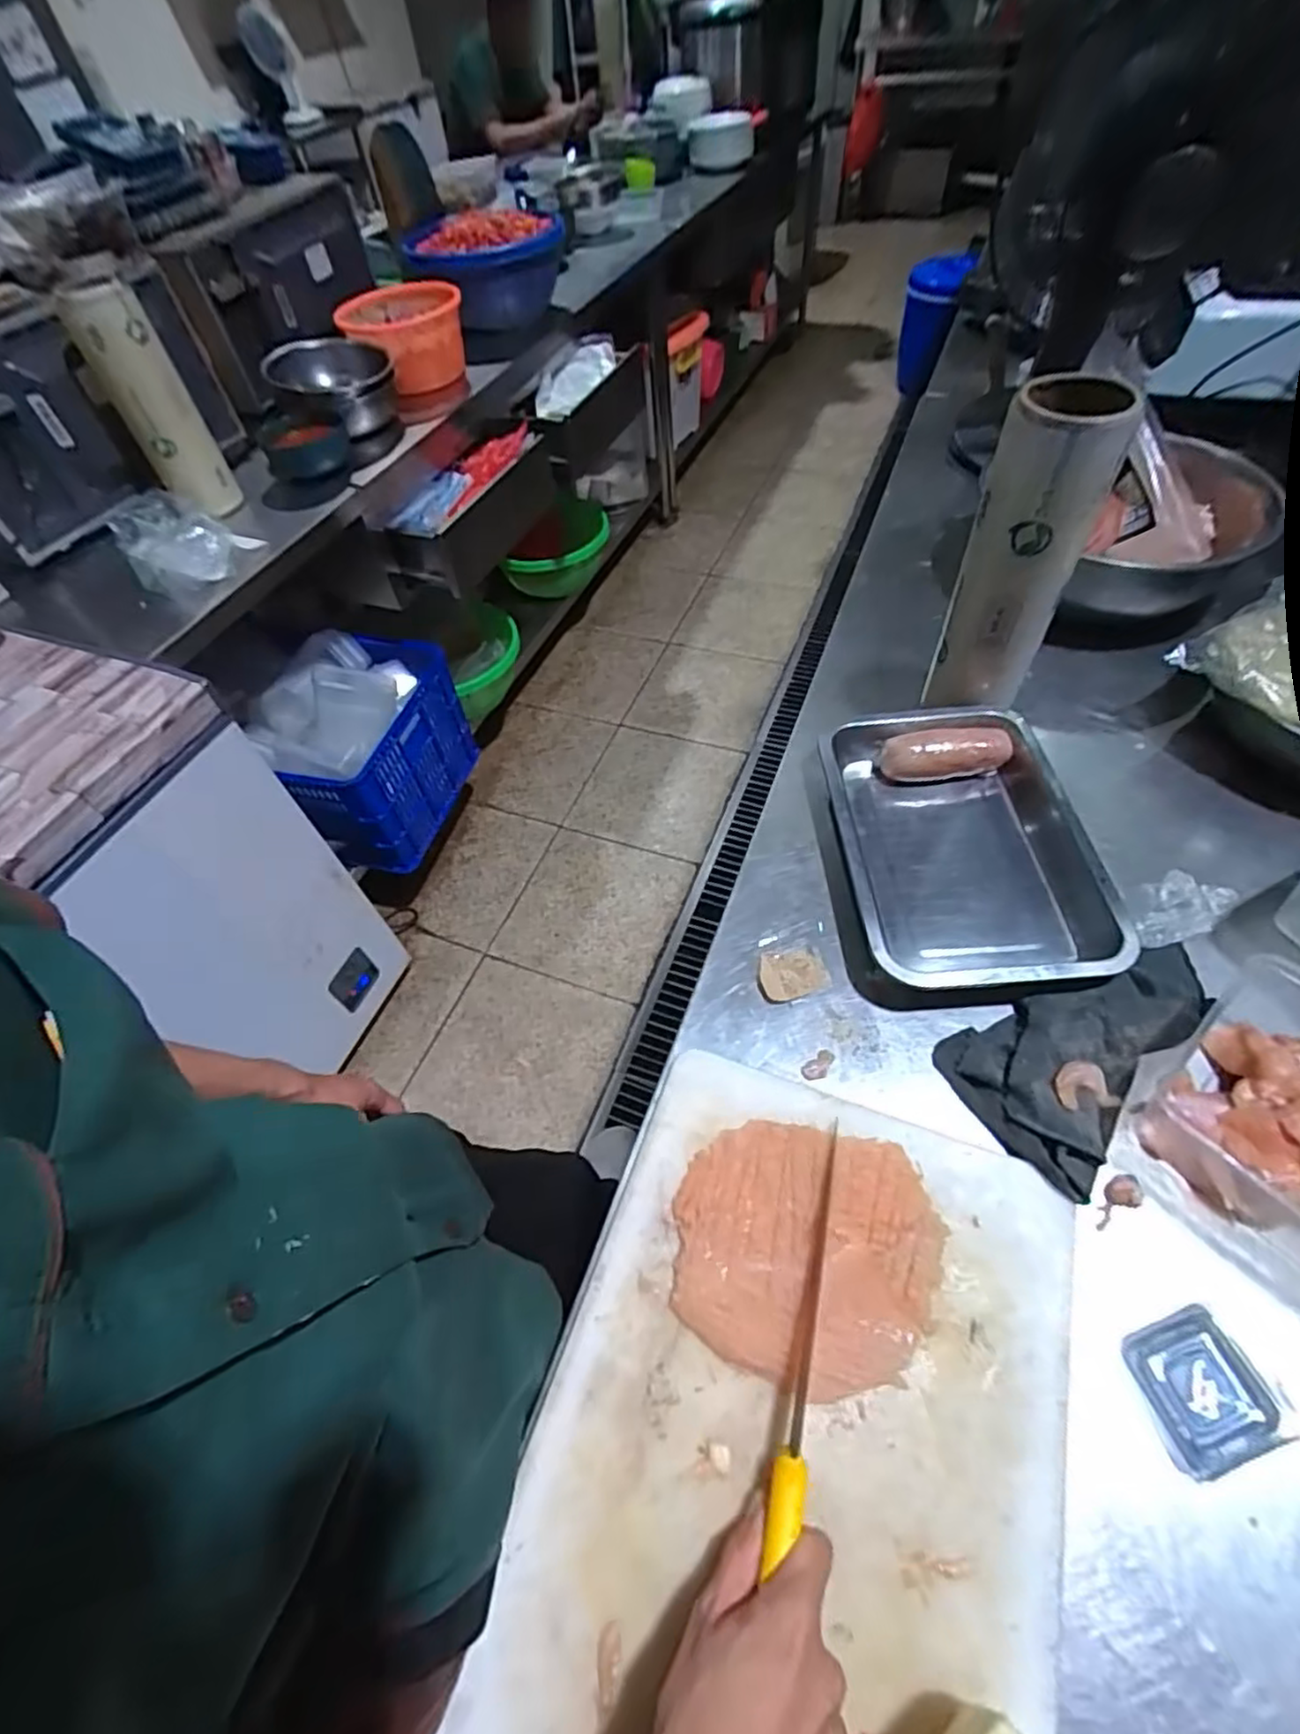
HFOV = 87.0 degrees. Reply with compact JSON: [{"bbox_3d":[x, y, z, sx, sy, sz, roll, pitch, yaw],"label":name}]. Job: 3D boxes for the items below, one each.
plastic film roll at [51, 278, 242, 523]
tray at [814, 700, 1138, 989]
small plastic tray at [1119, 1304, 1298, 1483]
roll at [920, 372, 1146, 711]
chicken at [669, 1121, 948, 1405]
[{"bbox_3d":[-0.758,-0.702,1.058,0.107,0.290,0.094,-31,57,-16],"label":"plastic film roll"},{"bbox_3d":[0.294,-0.024,0.647,0.239,0.049,0.315,2,53,6],"label":"tray"},{"bbox_3d":[0.334,0.316,0.415,0.070,0.008,0.070,-18,54,-9],"label":"small plastic tray"},{"bbox_3d":[0.338,-0.269,0.648,0.095,0.311,0.082,24,60,21],"label":"roll"},{"bbox_3d":[0.106,0.259,0.468,0.171,0.008,0.154,6,54,9],"label":"chicken"}]

